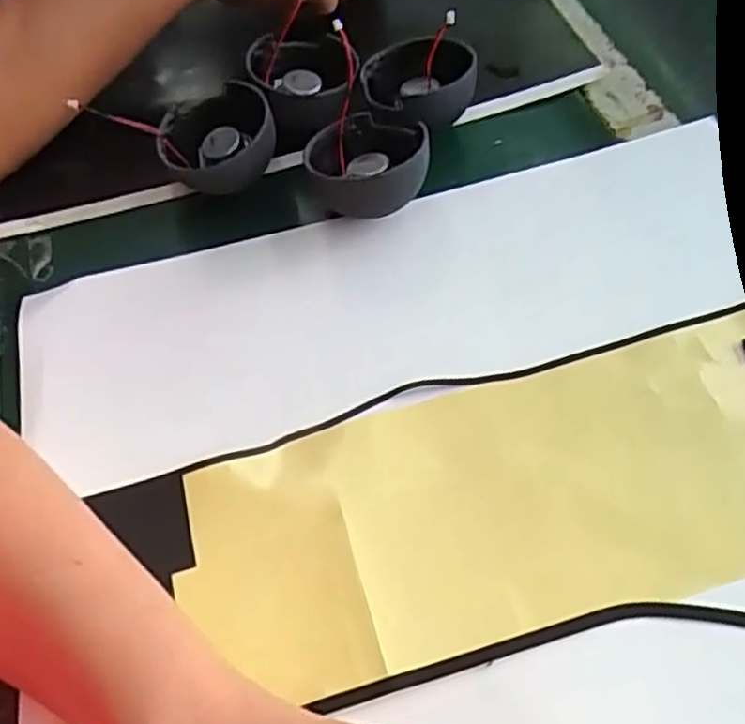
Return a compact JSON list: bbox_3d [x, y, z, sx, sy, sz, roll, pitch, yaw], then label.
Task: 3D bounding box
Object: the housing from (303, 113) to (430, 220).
[{"bbox_3d":[-0.003,-0.099,0.382,0.059,0.039,0.054,-14,57,-4],"label":"housing"}]

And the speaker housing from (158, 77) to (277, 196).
[{"bbox_3d":[-0.081,-0.115,0.397,0.058,0.039,0.060,-15,57,-5],"label":"speaker housing"}]

